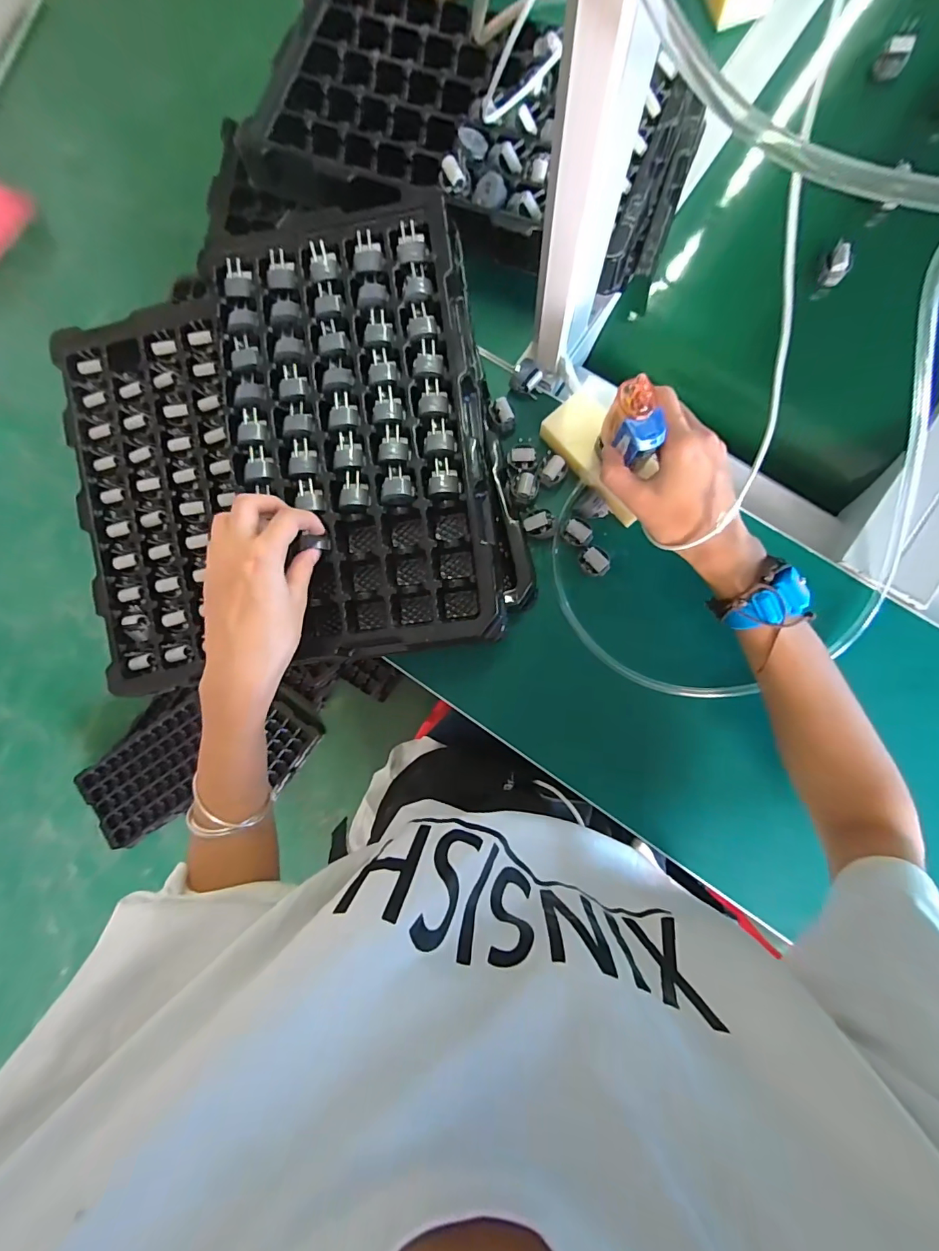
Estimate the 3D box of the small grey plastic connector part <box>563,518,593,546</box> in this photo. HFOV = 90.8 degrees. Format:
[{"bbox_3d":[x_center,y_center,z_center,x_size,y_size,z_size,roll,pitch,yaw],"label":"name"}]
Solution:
[{"bbox_3d":[0.098,-0.085,0.415,0.027,0.016,0.023,27,89,7],"label":"small grey plastic connector part"}]

